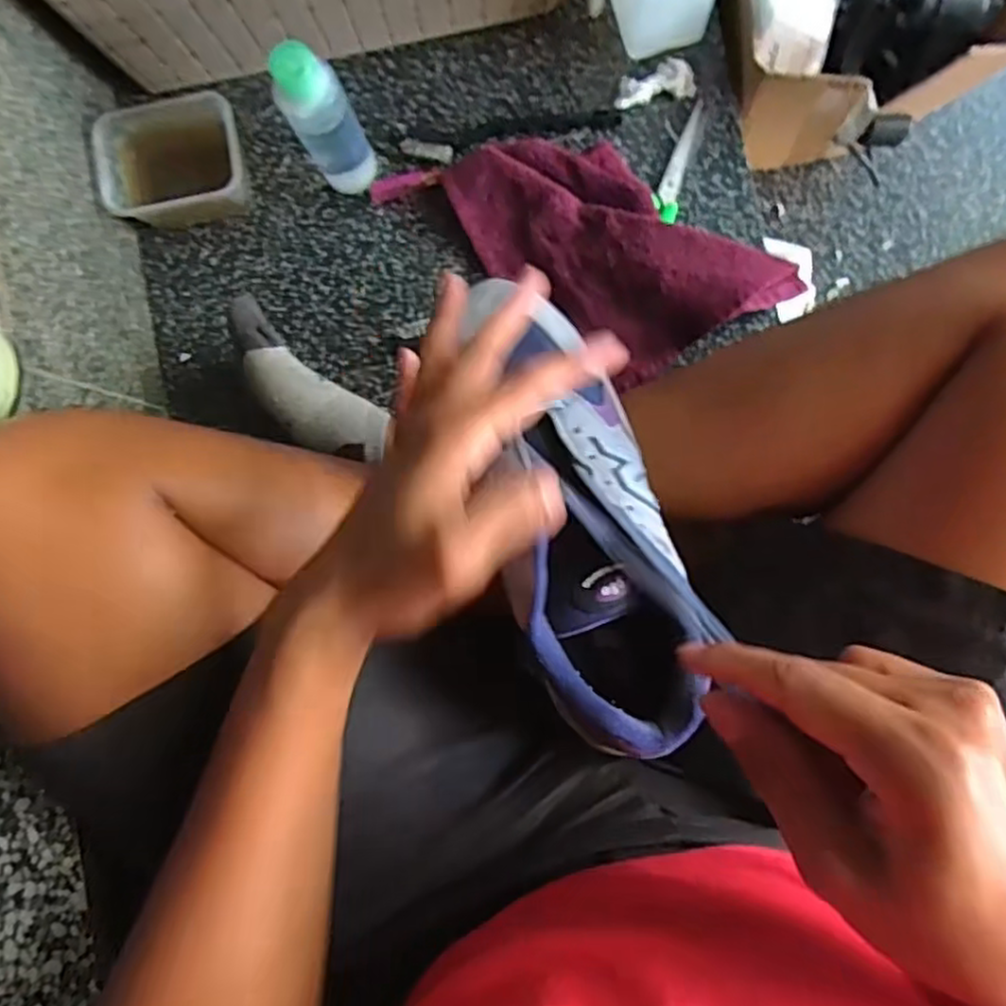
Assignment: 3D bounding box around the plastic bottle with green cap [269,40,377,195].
[{"bbox_3d":[-0.127,-0.273,0.530,0.043,0.129,0.044,0,88,2],"label":"plastic bottle with green cap"}]

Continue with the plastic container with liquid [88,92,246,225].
[{"bbox_3d":[-0.252,-0.262,0.573,0.106,0.063,0.088,-8,88,2],"label":"plastic container with liquid"}]

